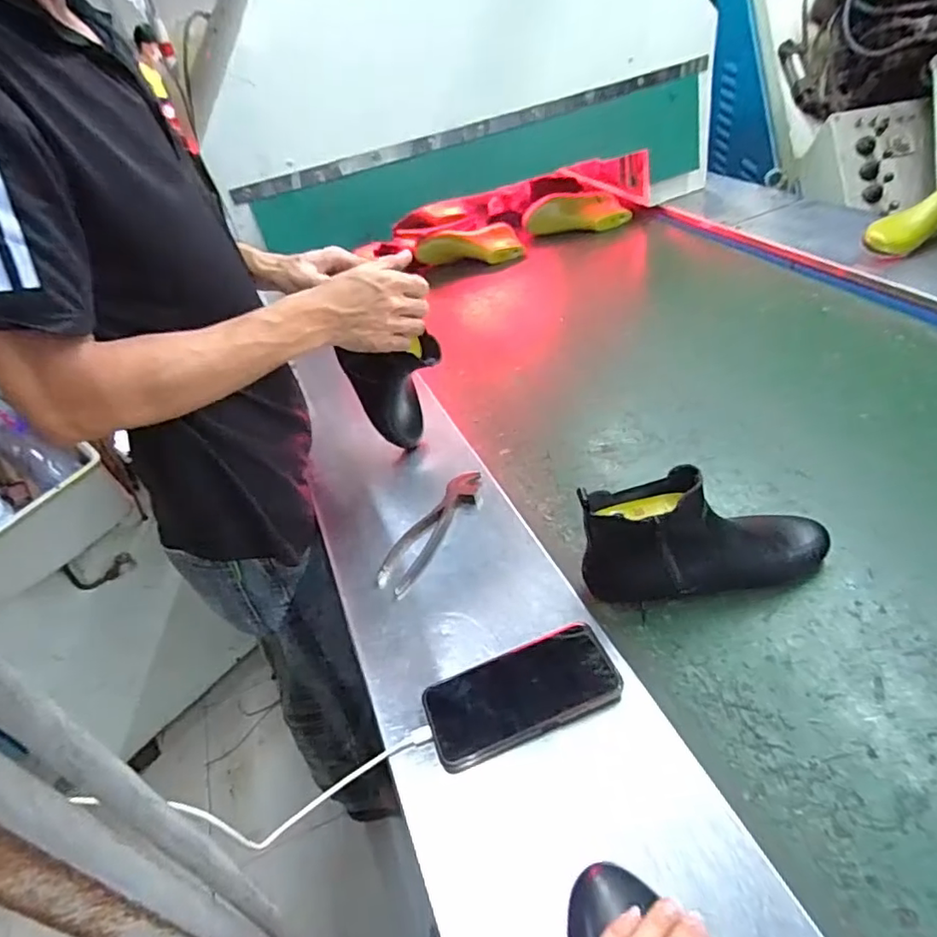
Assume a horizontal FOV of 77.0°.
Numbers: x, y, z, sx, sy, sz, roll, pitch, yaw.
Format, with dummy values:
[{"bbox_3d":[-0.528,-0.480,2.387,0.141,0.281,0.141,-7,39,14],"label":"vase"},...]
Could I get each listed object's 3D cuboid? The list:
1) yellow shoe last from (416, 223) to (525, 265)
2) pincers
[{"bbox_3d":[0.006,-0.527,1.422,0.256,0.085,0.094,-14,40,-1],"label":"yellow shoe last"},{"bbox_3d":[-0.045,0.070,0.720,0.057,0.027,0.196,19,46,29],"label":"pincers"}]

